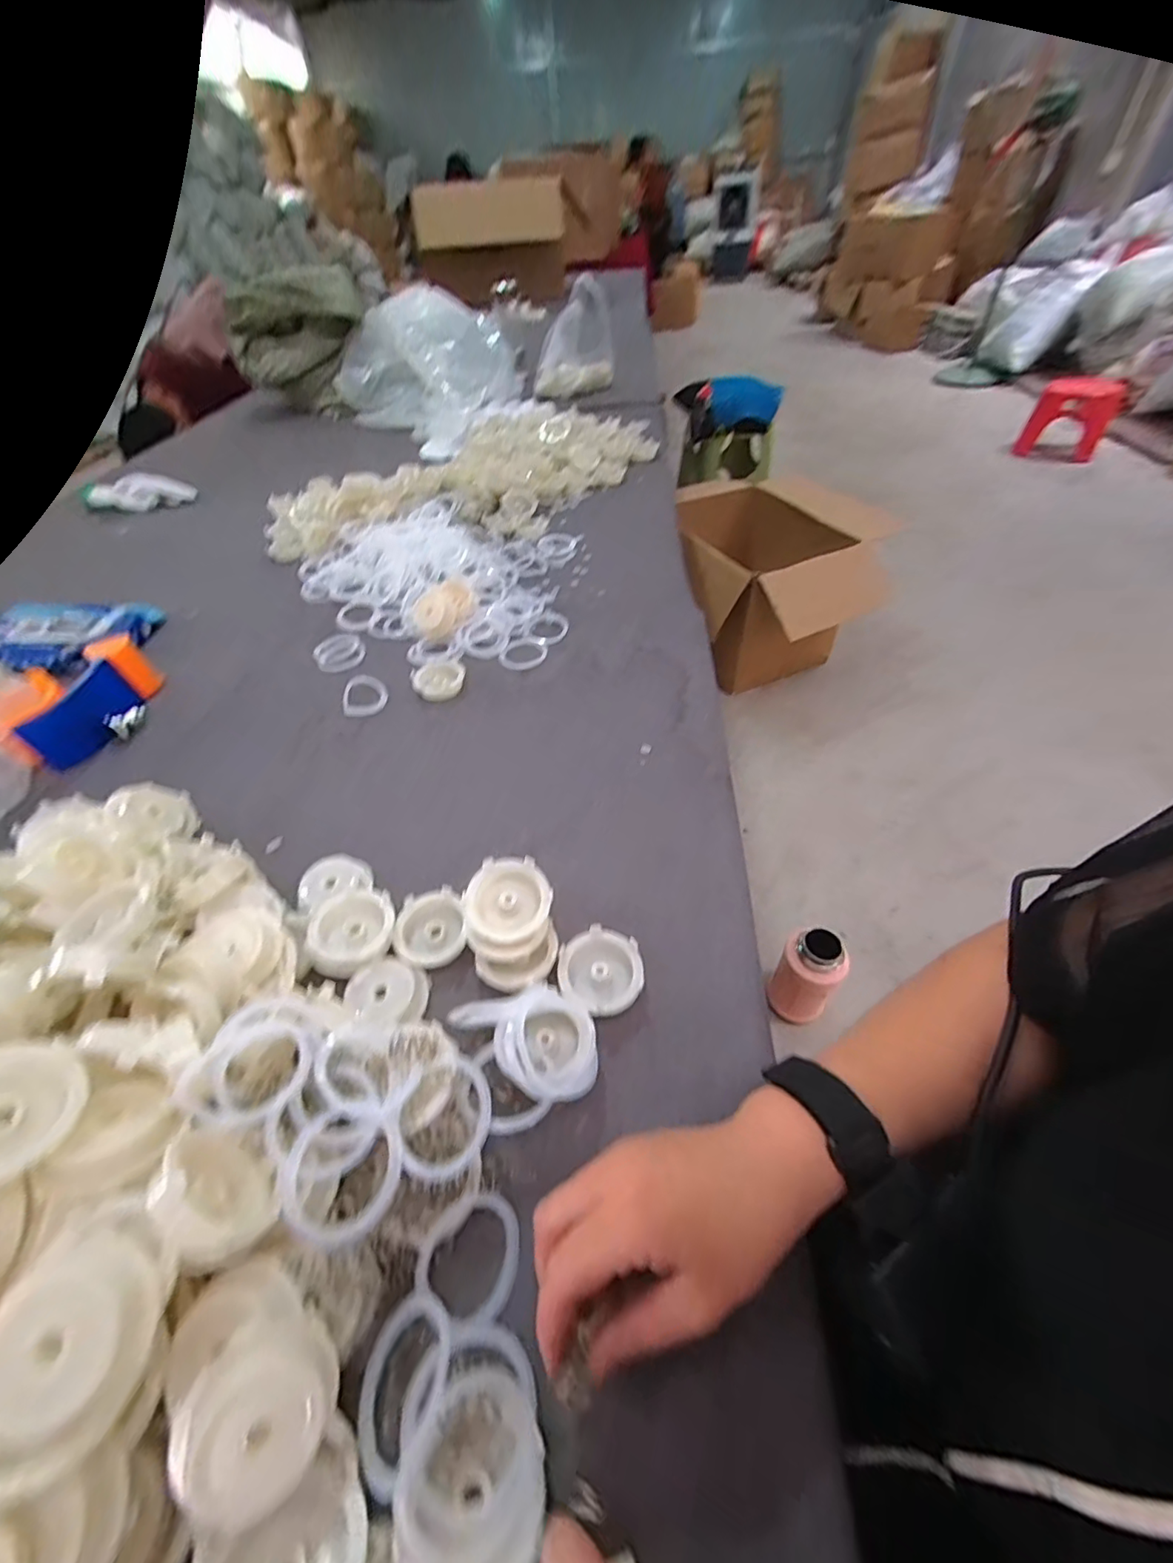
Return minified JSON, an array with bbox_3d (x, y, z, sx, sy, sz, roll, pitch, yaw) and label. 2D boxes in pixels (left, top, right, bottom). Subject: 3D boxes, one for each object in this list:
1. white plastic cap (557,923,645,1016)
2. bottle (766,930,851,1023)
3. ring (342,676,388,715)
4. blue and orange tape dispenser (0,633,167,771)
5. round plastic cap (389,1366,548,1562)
[{"bbox_3d":[0.009,0.124,0.353,0.053,0.014,0.056,-2,48,2],"label":"white plastic cap"},{"bbox_3d":[0.372,0.329,0.915,0.095,0.210,0.078,31,57,28],"label":"bottle"},{"bbox_3d":[-0.238,-0.094,0.583,0.046,0.007,0.055,-8,59,-9],"label":"ring"},{"bbox_3d":[-0.522,-0.081,0.562,0.078,0.065,0.152,8,49,11],"label":"blue and orange tape dispenser"},{"bbox_3d":[-0.042,0.268,0.206,0.053,0.018,0.058,-2,48,2],"label":"round plastic cap"}]

